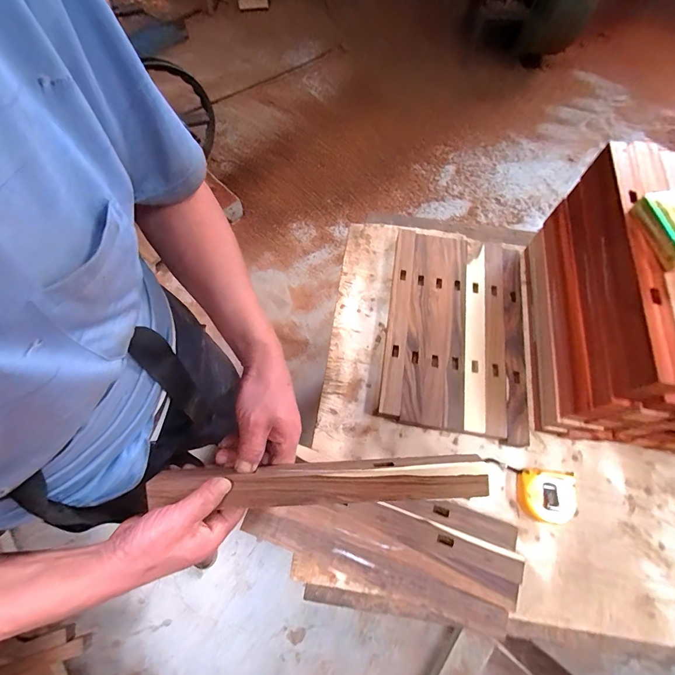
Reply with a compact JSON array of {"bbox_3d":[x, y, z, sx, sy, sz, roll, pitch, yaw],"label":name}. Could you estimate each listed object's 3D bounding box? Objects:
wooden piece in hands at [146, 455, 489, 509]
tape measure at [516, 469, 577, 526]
[{"bbox_3d":[-0.022,0.143,0.346,0.320,0.022,0.038,-3,67,3],"label":"wooden piece in hands"},{"bbox_3d":[0.277,0.212,0.469,0.064,0.031,0.062,2,67,0],"label":"tape measure"}]

